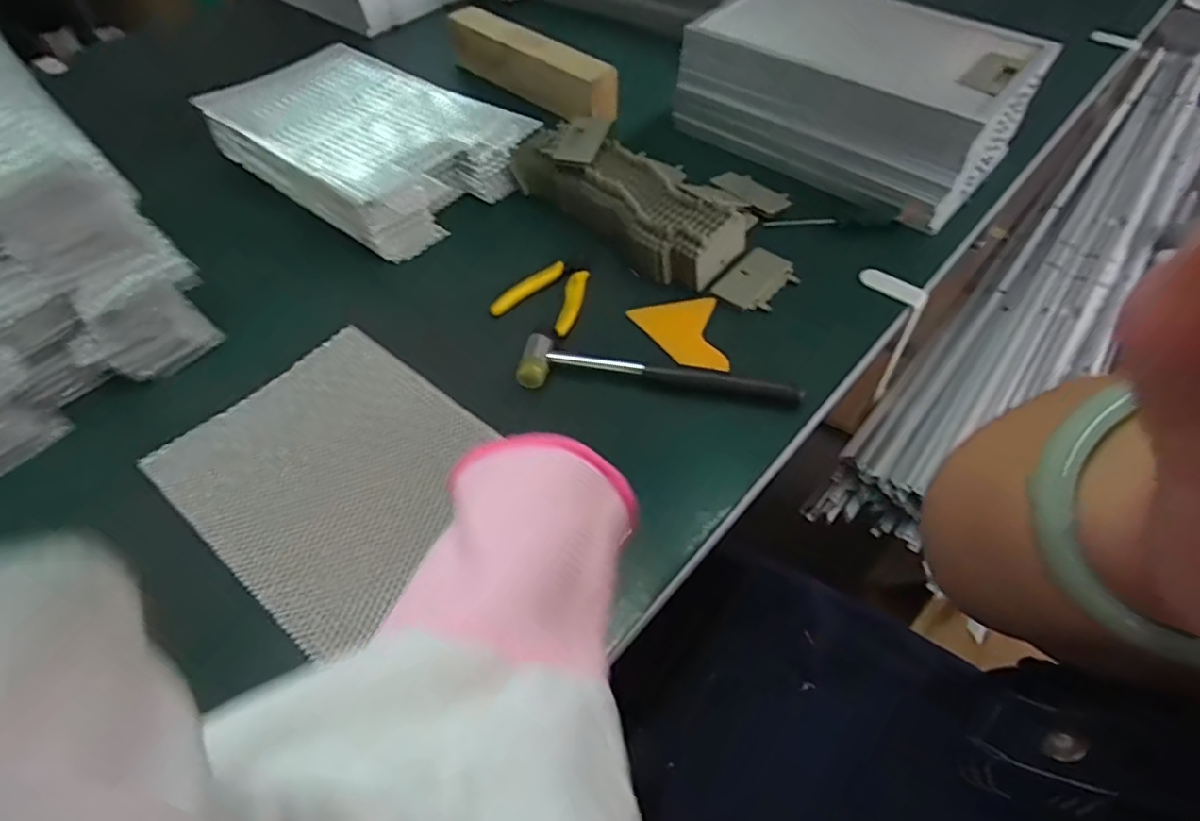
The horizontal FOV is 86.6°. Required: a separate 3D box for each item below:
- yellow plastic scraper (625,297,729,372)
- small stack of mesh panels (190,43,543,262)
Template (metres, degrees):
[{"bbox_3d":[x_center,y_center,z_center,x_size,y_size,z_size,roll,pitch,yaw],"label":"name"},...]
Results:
[{"bbox_3d":[0.076,-0.067,0.584,0.079,0.011,0.088,-9,53,-6],"label":"yellow plastic scraper"},{"bbox_3d":[-0.273,-0.321,0.737,0.345,0.063,0.215,33,60,23],"label":"small stack of mesh panels"}]

